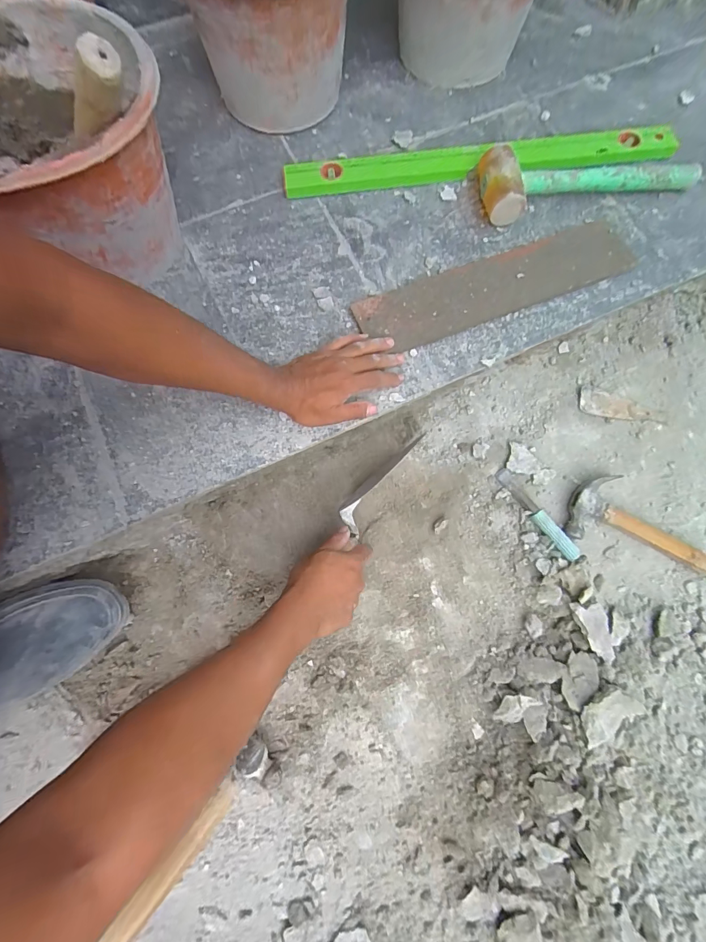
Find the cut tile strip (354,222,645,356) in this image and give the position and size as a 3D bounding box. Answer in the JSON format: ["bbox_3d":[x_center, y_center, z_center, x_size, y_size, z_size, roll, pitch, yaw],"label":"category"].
[{"bbox_3d":[0.197,-0.255,0.542,0.392,0.013,0.092,-21,77,-7],"label":"cut tile strip"}]

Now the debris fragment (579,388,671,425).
[{"bbox_3d":[0.417,-0.094,0.615,0.136,0.005,0.041,15,77,2],"label":"debris fragment"}]

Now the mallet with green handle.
[{"bbox_3d":[0.342,-0.430,0.572,0.323,0.060,0.094,-11,74,-3],"label":"mallet with green handle"}]

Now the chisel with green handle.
[{"bbox_3d":[0.260,0.060,0.563,0.023,0.018,0.151,-34,80,-8],"label":"chisel with green handle"}]

